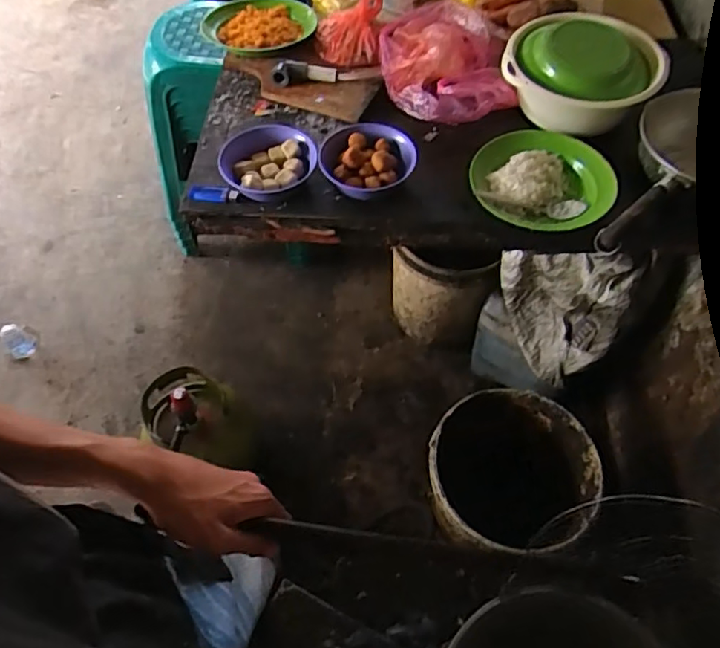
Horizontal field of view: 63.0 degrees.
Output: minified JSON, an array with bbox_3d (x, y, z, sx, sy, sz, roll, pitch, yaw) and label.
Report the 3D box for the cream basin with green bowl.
[{"bbox_3d":[0.357,-0.408,0.964,0.243,0.117,0.197,16,61,9],"label":"cream basin with green bowl"}]

